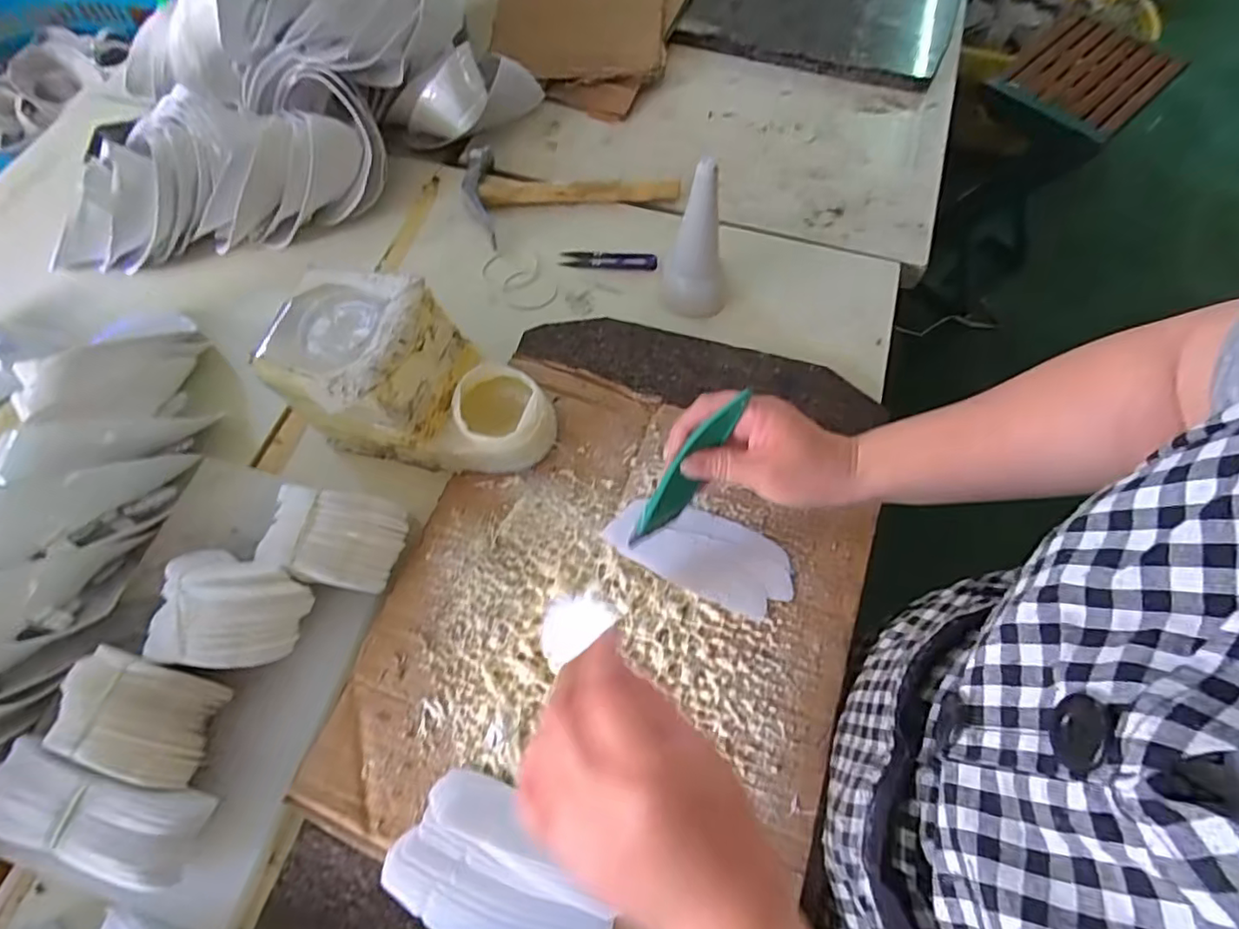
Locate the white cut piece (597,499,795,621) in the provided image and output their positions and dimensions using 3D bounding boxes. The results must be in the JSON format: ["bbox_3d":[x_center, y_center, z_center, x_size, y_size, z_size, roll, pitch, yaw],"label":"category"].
[{"bbox_3d":[0.064,0.068,0.469,0.143,0.009,0.064,19,67,10],"label":"white cut piece"}]

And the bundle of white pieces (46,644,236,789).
[{"bbox_3d":[-0.323,0.168,0.400,0.091,0.049,0.067,15,65,8],"label":"bundle of white pieces"}]

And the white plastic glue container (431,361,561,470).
[{"bbox_3d":[-0.098,-0.032,0.492,0.082,0.056,0.091,23,67,11],"label":"white plastic glue container"}]

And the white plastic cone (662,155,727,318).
[{"bbox_3d":[0.070,-0.196,0.534,0.063,0.140,0.053,6,64,3],"label":"white plastic cone"}]

